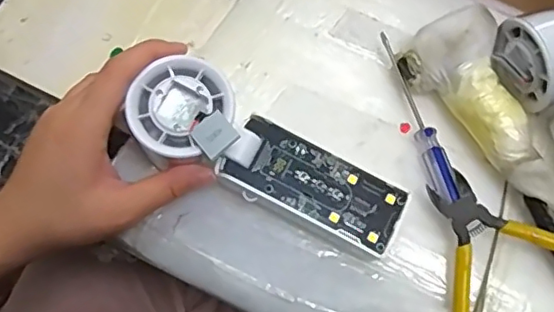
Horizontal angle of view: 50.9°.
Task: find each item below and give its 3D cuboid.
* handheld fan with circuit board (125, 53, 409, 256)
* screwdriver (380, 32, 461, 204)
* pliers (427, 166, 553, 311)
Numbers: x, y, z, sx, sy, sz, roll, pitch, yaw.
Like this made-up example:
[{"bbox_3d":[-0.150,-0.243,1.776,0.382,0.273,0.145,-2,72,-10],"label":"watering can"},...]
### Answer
[{"bbox_3d":[-0.003,0.000,0.322,0.161,0.026,0.052,29,73,-6],"label":"handheld fan with circuit board"},{"bbox_3d":[0.089,-0.025,0.364,0.011,0.015,0.116,-14,72,-4],"label":"screwdriver"},{"bbox_3d":[0.127,0.062,0.334,0.102,0.026,0.111,-31,74,-10],"label":"pliers"}]

